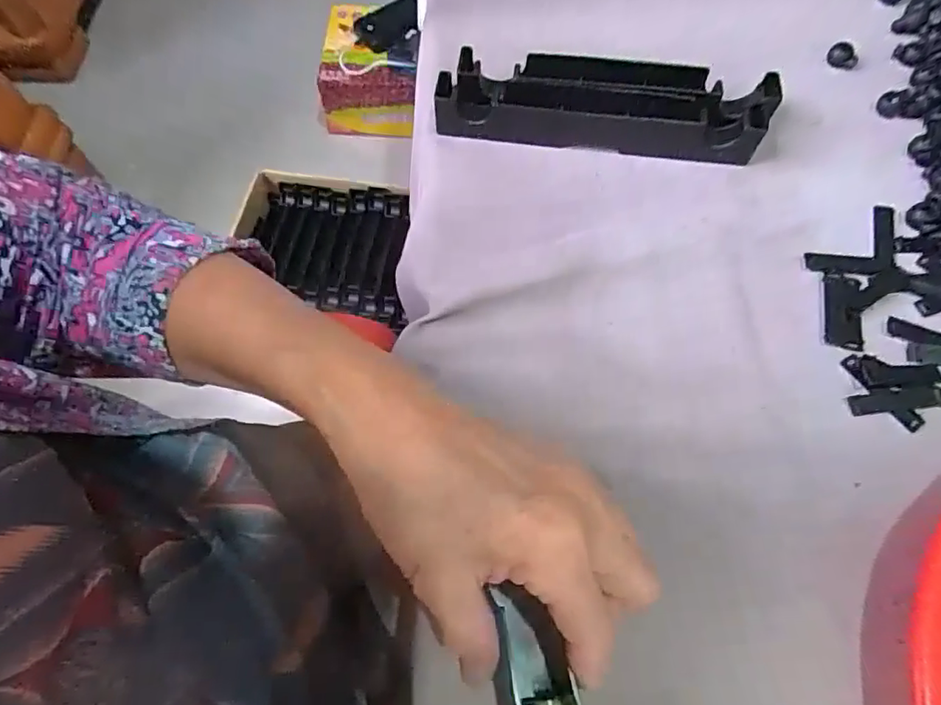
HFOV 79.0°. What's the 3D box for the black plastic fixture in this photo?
[{"bbox_3d":[0.081,-0.156,0.356,0.199,0.028,0.048,8,66,3],"label":"black plastic fixture"}]

